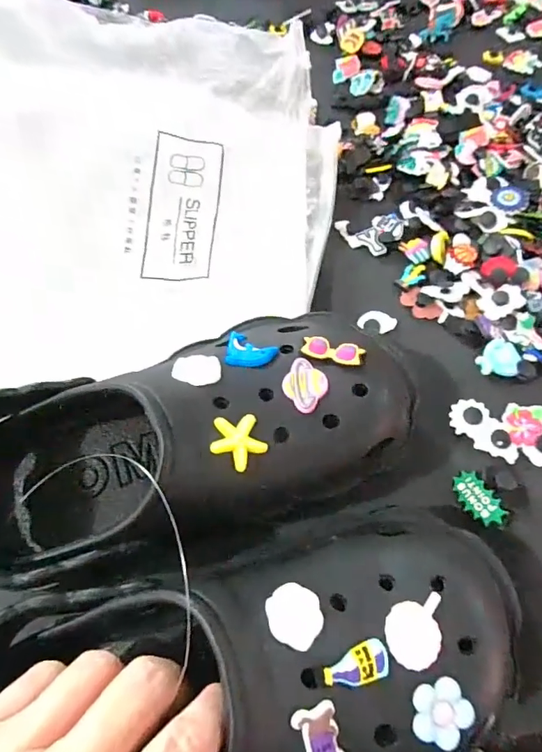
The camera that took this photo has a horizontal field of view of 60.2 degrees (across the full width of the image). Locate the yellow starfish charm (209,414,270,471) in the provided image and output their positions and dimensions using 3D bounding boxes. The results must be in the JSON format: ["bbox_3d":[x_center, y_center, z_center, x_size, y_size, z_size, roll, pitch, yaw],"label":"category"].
[{"bbox_3d":[-0.015,0.028,0.209,0.025,0.004,0.025,7,69,-19],"label":"yellow starfish charm"}]

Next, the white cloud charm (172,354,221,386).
[{"bbox_3d":[-0.037,-0.003,0.230,0.023,0.004,0.023,6,43,-2],"label":"white cloud charm"}]

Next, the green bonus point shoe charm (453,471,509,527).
[{"bbox_3d":[0.121,0.071,0.272,0.018,0.004,0.032,-35,64,-9],"label":"green bonus point shoe charm"}]

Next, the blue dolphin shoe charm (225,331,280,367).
[{"bbox_3d":[-0.010,-0.014,0.246,0.026,0.006,0.026,4,45,4],"label":"blue dolphin shoe charm"}]

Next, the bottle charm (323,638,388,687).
[{"bbox_3d":[0.032,0.110,0.177,0.027,0.004,0.013,-9,61,-22],"label":"bottle charm"}]

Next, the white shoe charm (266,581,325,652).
[{"bbox_3d":[0.009,0.092,0.181,0.022,0.004,0.023,14,42,-13],"label":"white shoe charm"}]

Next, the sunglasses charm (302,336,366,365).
[{"bbox_3d":[0.032,-0.014,0.236,0.031,0.004,0.013,12,64,9],"label":"sunglasses charm"}]

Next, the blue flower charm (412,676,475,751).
[{"bbox_3d":[0.065,0.128,0.176,0.023,0.005,0.022,-1,63,3],"label":"blue flower charm"}]

